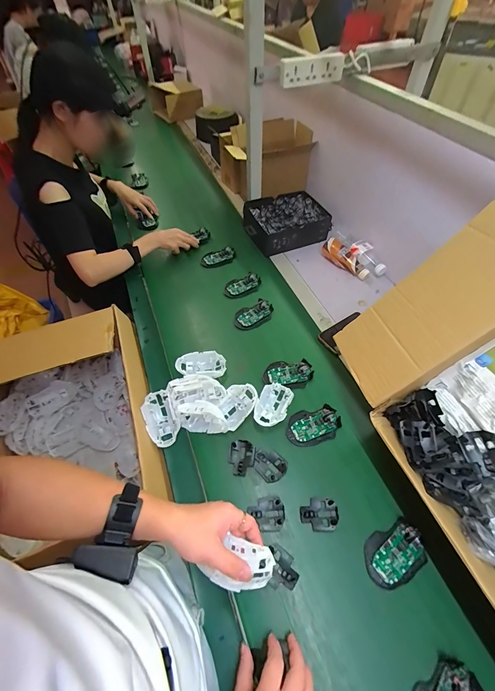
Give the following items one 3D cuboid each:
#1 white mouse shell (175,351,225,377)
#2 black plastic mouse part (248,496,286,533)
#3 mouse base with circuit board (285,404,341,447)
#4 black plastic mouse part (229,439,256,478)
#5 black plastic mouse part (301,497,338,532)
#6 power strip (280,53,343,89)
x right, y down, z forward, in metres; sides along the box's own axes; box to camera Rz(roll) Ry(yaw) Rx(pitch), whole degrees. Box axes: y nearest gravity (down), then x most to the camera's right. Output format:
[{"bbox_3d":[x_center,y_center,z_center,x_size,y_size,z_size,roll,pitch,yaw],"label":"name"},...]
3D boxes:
[{"bbox_3d":[-0.108,0.045,0.702,0.110,0.032,0.062,-5,51,0],"label":"white mouse shell"},{"bbox_3d":[0.038,0.304,0.537,0.060,0.011,0.054,-15,52,-8],"label":"black plastic mouse part"},{"bbox_3d":[0.138,0.168,0.628,0.112,0.018,0.071,-13,62,-2],"label":"mouse base with circuit board"},{"bbox_3d":[-0.012,0.222,0.592,0.050,0.015,0.066,5,52,8],"label":"black plastic mouse part"},{"bbox_3d":[0.128,0.303,0.537,0.066,0.015,0.052,-2,51,3],"label":"black plastic mouse part"},{"bbox_3d":[0.163,-0.681,0.743,0.171,0.059,0.027,-21,53,-12],"label":"power strip"}]

